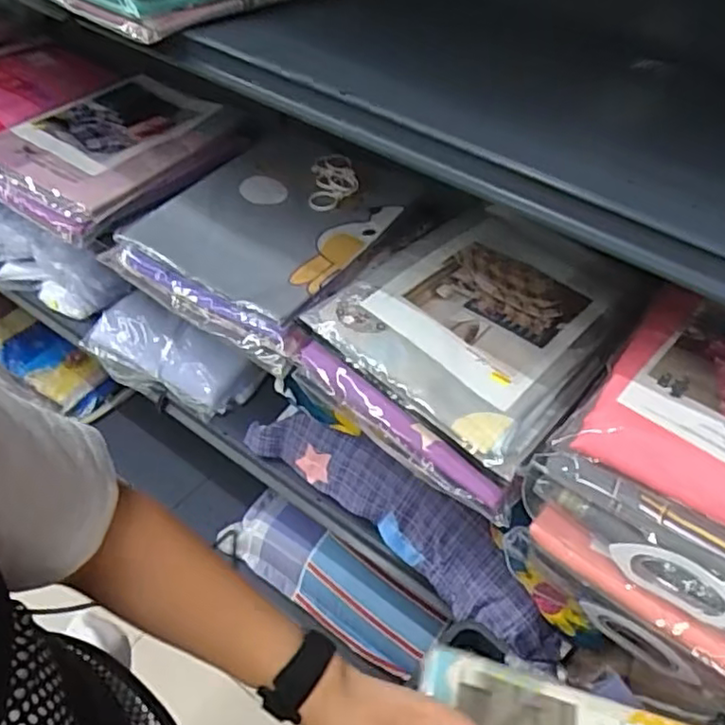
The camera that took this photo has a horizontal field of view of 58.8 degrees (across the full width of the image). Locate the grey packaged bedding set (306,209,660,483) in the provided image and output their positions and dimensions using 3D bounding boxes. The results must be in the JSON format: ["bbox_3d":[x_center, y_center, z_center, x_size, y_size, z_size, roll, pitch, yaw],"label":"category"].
[{"bbox_3d":[0.157,-0.073,0.791,0.313,0.056,0.384,31,50,22],"label":"grey packaged bedding set"}]

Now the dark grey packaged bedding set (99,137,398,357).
[{"bbox_3d":[-0.120,-0.200,0.925,0.281,0.093,0.371,27,49,19],"label":"dark grey packaged bedding set"}]

